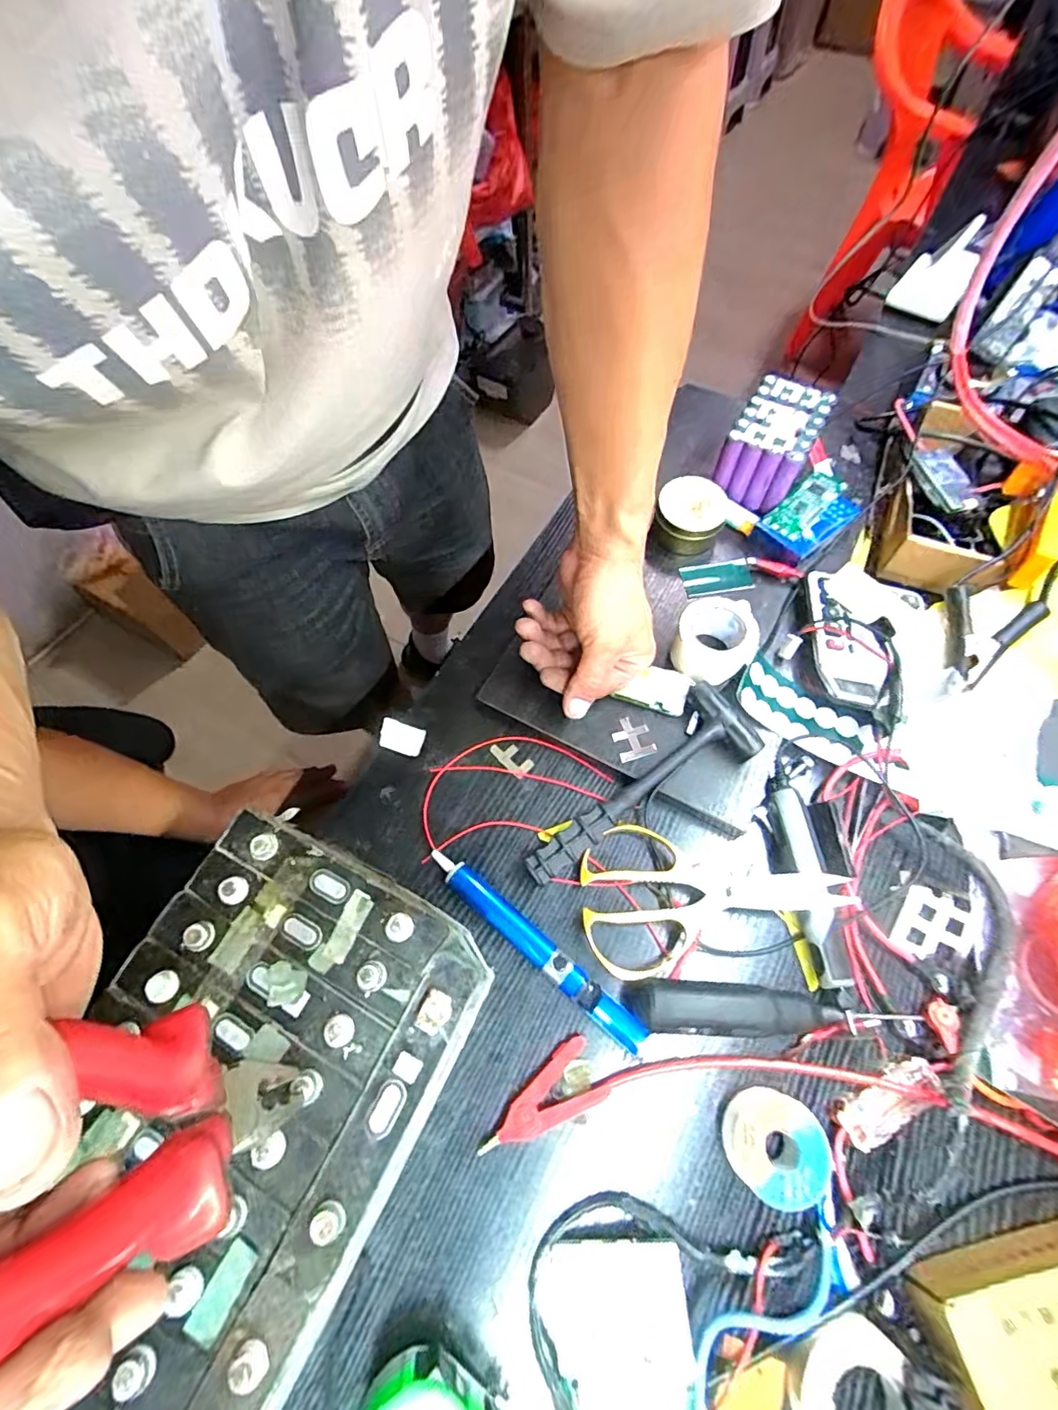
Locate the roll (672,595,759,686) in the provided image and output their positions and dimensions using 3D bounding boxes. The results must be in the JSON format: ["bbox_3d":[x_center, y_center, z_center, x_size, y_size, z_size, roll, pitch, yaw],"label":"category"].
[{"bbox_3d":[0.156,-0.053,0.466,0.061,0.044,0.067,0,64,1],"label":"roll"}]

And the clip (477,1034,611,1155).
[{"bbox_3d":[0.005,0.246,0.350,0.083,0.012,0.038,-20,65,-9],"label":"clip"}]

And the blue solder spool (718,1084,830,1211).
[{"bbox_3d":[0.147,0.264,0.333,0.058,0.014,0.058,6,68,37],"label":"blue solder spool"}]

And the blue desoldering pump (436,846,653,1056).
[{"bbox_3d":[0.001,0.166,0.388,0.184,0.018,0.018,37,70,17],"label":"blue desoldering pump"}]

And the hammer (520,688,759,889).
[{"bbox_3d":[0.090,0.073,0.419,0.197,0.033,0.066,-42,70,-17],"label":"hammer"}]

